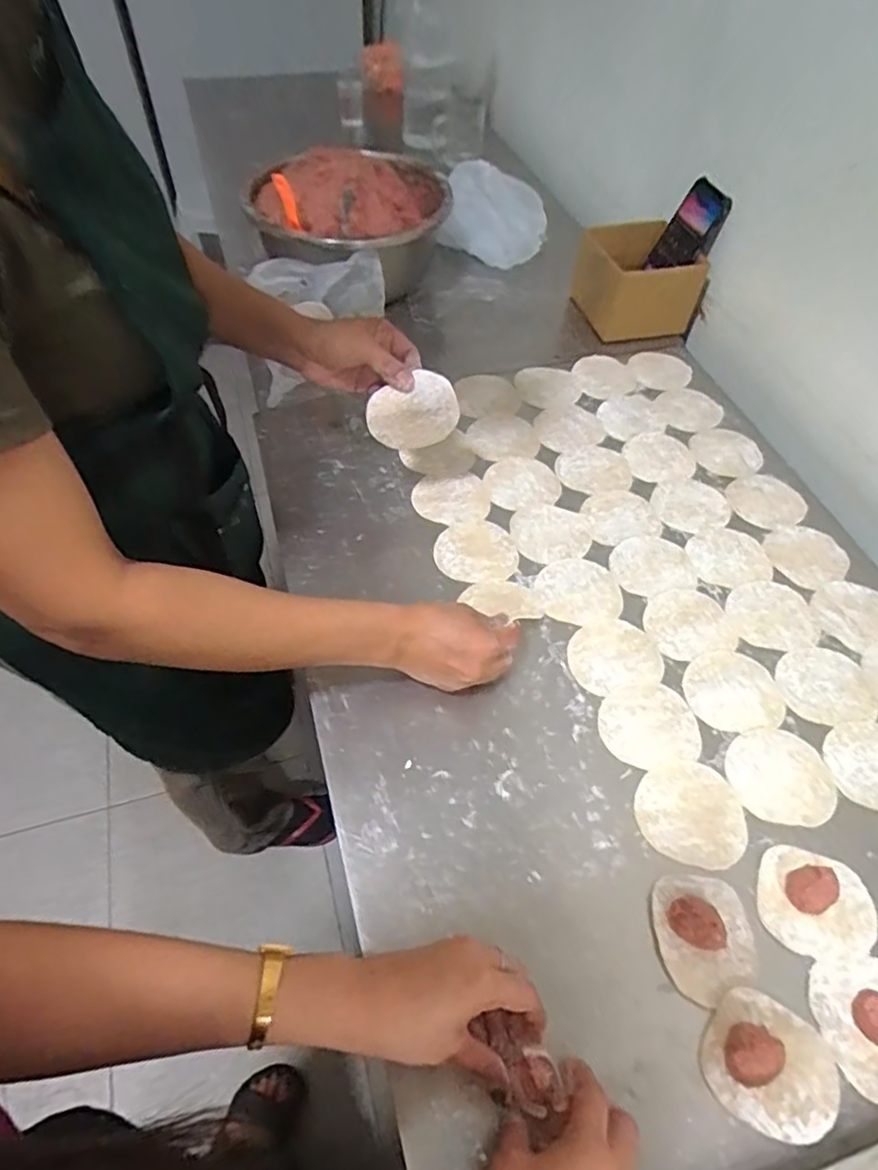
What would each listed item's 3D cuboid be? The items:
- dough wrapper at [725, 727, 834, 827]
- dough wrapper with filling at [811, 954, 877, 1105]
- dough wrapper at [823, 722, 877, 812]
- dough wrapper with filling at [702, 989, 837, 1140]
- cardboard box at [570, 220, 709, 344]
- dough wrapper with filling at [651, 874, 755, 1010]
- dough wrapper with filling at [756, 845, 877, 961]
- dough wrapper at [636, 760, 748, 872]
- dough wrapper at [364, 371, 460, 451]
[{"bbox_3d":[0.290,0.163,0.547,0.087,0.004,0.081,-1,55,-2],"label":"dough wrapper"},{"bbox_3d":[0.300,0.302,0.436,0.071,0.020,0.083,-1,55,-2],"label":"dough wrapper with filling"},{"bbox_3d":[0.379,0.158,0.553,0.087,0.004,0.081,-2,55,-3],"label":"dough wrapper"},{"bbox_3d":[0.221,0.315,0.421,0.083,0.023,0.074,24,58,15],"label":"dough wrapper with filling"},{"bbox_3d":[0.274,-0.439,0.908,0.139,0.105,0.155,-12,56,-10],"label":"cardboard box"},{"bbox_3d":[0.193,0.252,0.461,0.068,0.023,0.083,4,55,1],"label":"dough wrapper with filling"},{"bbox_3d":[0.287,0.237,0.481,0.083,0.021,0.072,16,56,10],"label":"dough wrapper with filling"},{"bbox_3d":[0.206,0.185,0.522,0.084,0.004,0.084,1,55,-1],"label":"dough wrapper"},{"bbox_3d":[-0.024,-0.163,0.620,0.085,0.079,0.006,-23,54,5],"label":"dough wrapper"}]

